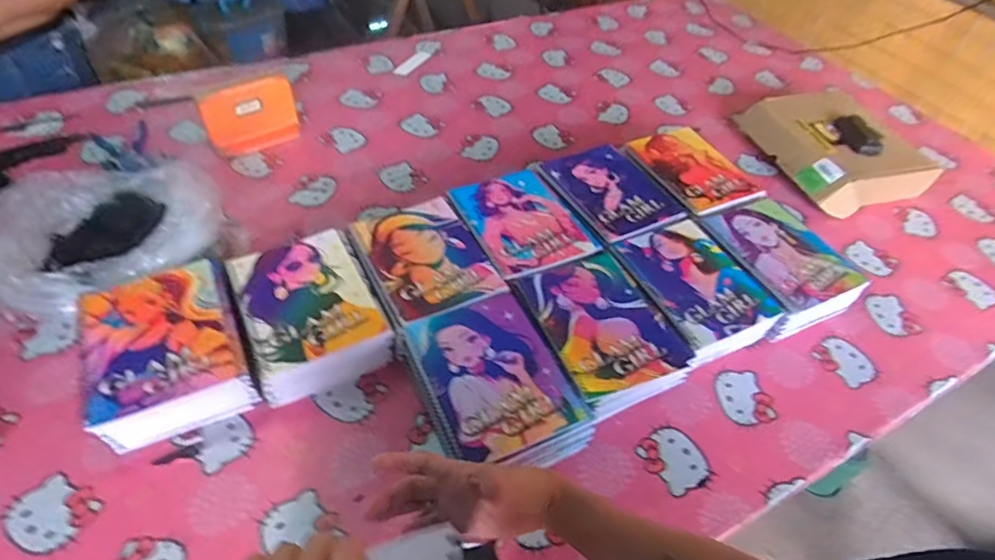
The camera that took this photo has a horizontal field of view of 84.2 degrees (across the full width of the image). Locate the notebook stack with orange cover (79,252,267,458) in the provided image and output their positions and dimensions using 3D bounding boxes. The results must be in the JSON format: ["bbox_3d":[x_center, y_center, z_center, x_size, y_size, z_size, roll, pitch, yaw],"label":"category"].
[{"bbox_3d":[-0.396,0.086,0.663,0.173,0.079,0.199,-19,54,-22],"label":"notebook stack with orange cover"}]

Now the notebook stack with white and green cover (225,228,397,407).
[{"bbox_3d":[-0.242,0.049,0.714,0.156,0.079,0.212,-22,55,-24],"label":"notebook stack with white and green cover"}]

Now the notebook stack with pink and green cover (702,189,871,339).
[{"bbox_3d":[0.424,-0.027,0.853,0.169,0.087,0.207,-17,53,-21],"label":"notebook stack with pink and green cover"}]

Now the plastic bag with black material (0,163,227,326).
[{"bbox_3d":[-0.561,-0.075,0.774,0.325,0.103,0.242,-9,50,-14],"label":"plastic bag with black material"}]

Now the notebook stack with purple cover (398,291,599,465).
[{"bbox_3d":[-0.009,0.134,0.664,0.156,0.080,0.219,-18,53,-21],"label":"notebook stack with purple cover"}]

